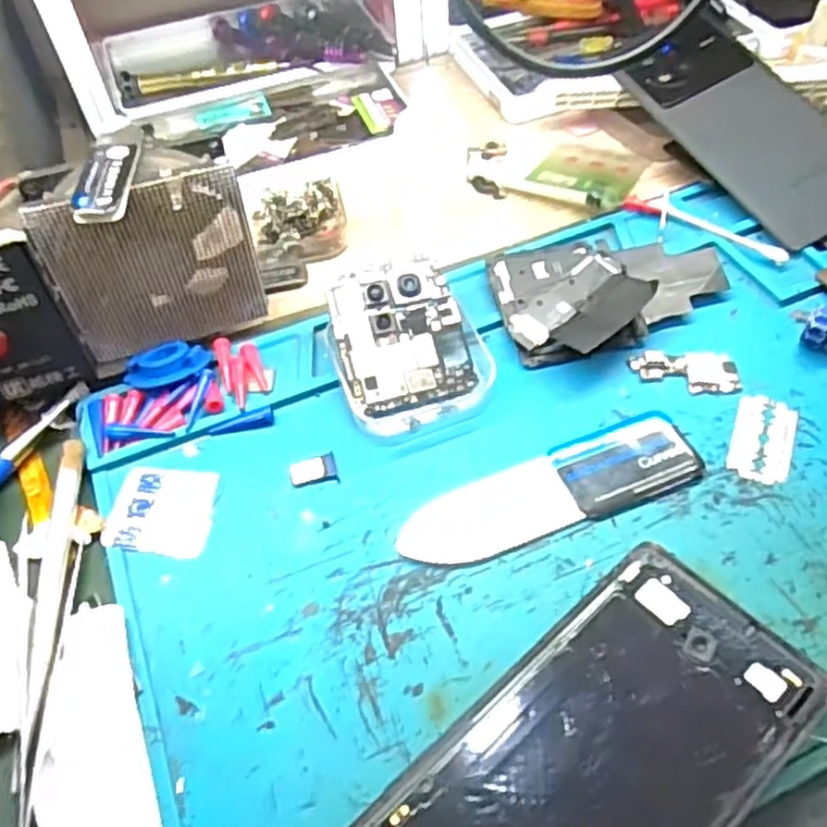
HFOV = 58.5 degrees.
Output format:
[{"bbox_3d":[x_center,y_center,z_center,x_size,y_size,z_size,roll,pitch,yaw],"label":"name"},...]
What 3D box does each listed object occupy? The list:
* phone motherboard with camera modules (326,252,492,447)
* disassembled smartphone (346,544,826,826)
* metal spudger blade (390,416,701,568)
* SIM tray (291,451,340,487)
[{"bbox_3d":[-0.003,-0.028,0.319,0.063,0.009,0.077,-17,79,-11],"label":"phone motherboard with camera modules"},{"bbox_3d":[0.048,0.111,0.218,0.162,0.013,0.074,-37,60,-22],"label":"disassembled smartphone"},{"bbox_3d":[0.053,0.028,0.285,0.119,0.005,0.034,-18,55,-10],"label":"metal spudger blade"},{"bbox_3d":[-0.040,0.022,0.296,0.018,0.004,0.014,-14,55,-7],"label":"SIM tray"}]

